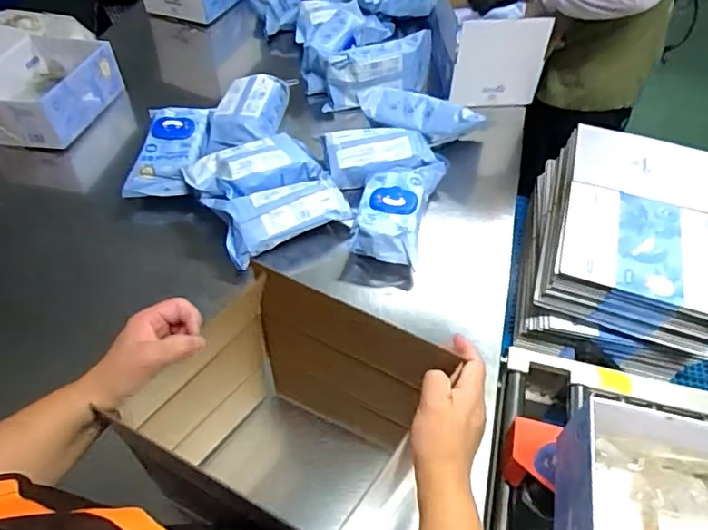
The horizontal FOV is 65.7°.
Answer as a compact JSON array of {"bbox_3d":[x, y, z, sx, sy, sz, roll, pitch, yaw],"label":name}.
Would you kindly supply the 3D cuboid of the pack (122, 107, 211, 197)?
[{"bbox_3d":[-0.359,-0.228,1.064,0.133,0.048,0.227,5,52,2],"label":"pack"}]

